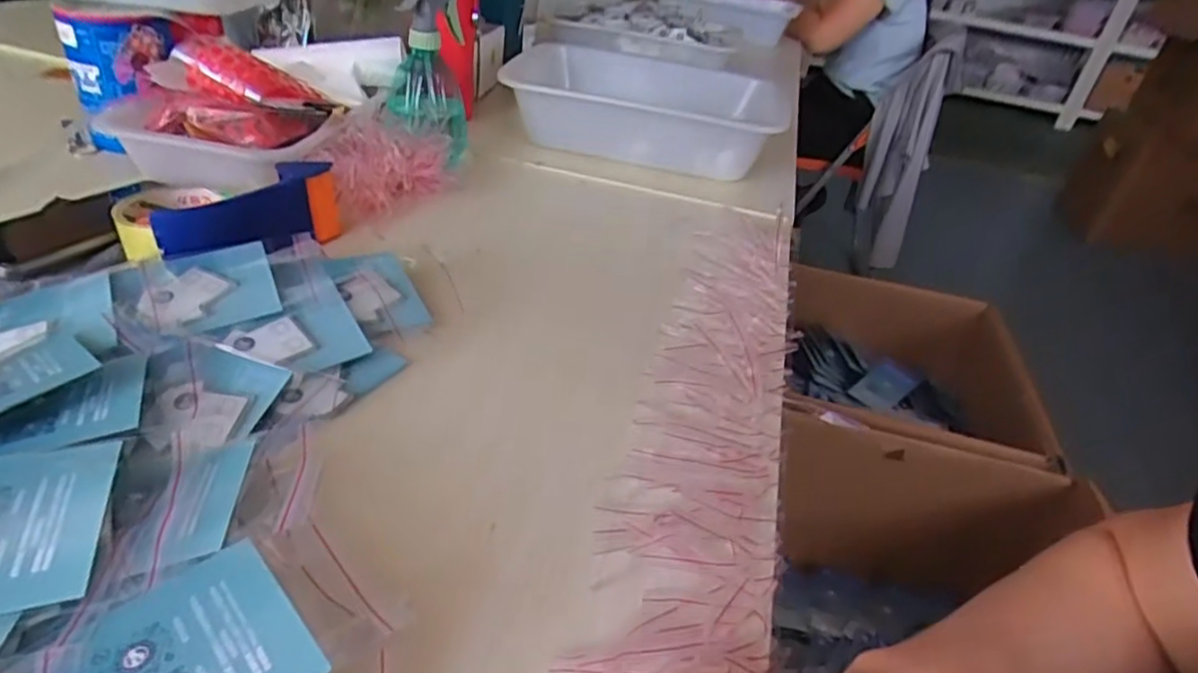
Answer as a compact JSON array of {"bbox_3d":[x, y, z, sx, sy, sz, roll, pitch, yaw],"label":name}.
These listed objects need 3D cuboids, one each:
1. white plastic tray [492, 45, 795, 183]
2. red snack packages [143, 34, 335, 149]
[{"bbox_3d":[0.056,-0.307,0.891,0.344,0.074,0.308,7,34,-4],"label":"white plastic tray"},{"bbox_3d":[-0.329,-0.219,0.606,0.162,0.059,0.105,9,34,-2],"label":"red snack packages"}]

